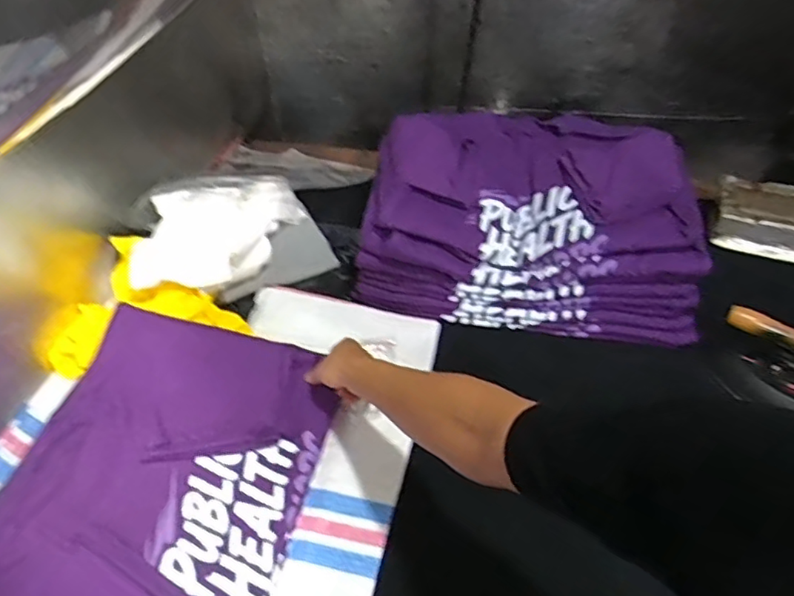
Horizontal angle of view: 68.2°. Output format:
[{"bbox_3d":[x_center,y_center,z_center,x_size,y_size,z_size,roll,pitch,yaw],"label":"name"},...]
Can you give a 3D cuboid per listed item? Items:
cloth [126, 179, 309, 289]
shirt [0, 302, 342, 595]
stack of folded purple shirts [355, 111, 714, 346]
[{"bbox_3d":[-0.289,-0.106,0.956,0.268,0.129,0.188,-11,48,-9],"label":"cloth"},{"bbox_3d":[-0.311,0.255,0.728,0.353,0.068,0.520,8,48,10],"label":"shirt"},{"bbox_3d":[0.235,-0.151,1.043,0.530,0.201,0.372,6,47,7],"label":"stack of folded purple shirts"}]

